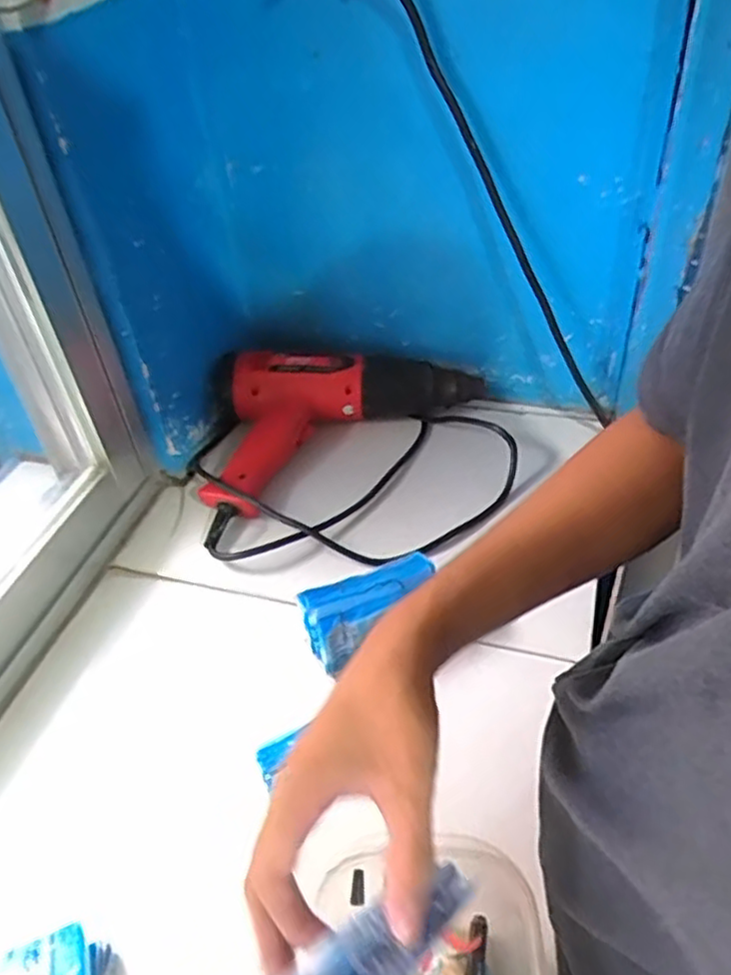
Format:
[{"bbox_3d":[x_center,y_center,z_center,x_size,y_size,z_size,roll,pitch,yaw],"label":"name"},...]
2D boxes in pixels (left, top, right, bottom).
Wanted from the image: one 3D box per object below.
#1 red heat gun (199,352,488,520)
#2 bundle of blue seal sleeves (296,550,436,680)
[{"bbox_3d":[-0.042,-0.091,0.724,0.299,0.070,0.163,-25,45,-19],"label":"red heat gun"},{"bbox_3d":[0.006,0.094,0.544,0.106,0.050,0.046,-20,44,-15],"label":"bundle of blue seal sleeves"}]

